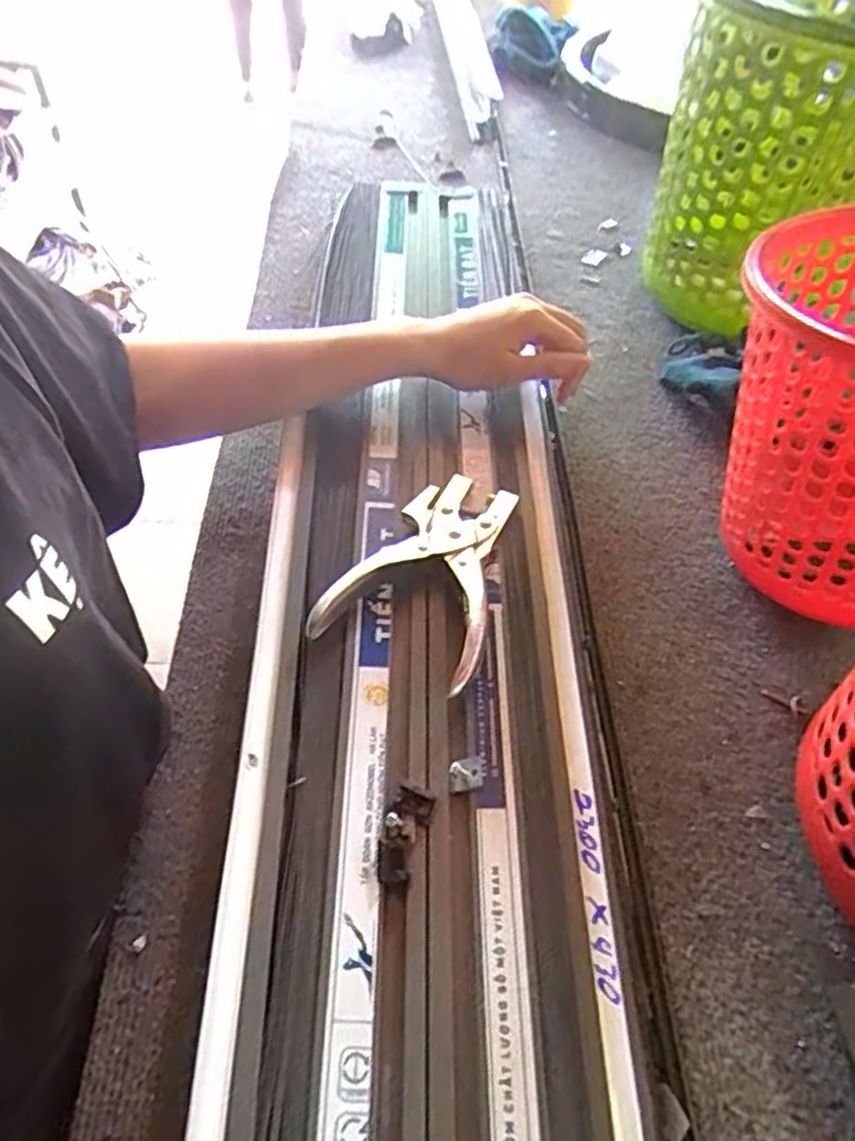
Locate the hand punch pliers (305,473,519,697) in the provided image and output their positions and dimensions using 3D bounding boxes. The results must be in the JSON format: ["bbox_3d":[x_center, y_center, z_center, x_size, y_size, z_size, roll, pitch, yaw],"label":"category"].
[{"bbox_3d":[0.002,-0.002,0.434,0.099,0.020,0.144,21,55,11],"label":"hand punch pliers"}]

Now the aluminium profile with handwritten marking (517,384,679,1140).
[{"bbox_3d":[0.087,0.174,0.333,0.039,0.039,0.744,1,54,-1],"label":"aluminium profile with handwritten marking"}]

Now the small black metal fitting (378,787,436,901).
[{"bbox_3d":[-0.013,0.131,0.340,0.021,0.014,0.045,18,54,12],"label":"small black metal fitting"}]

